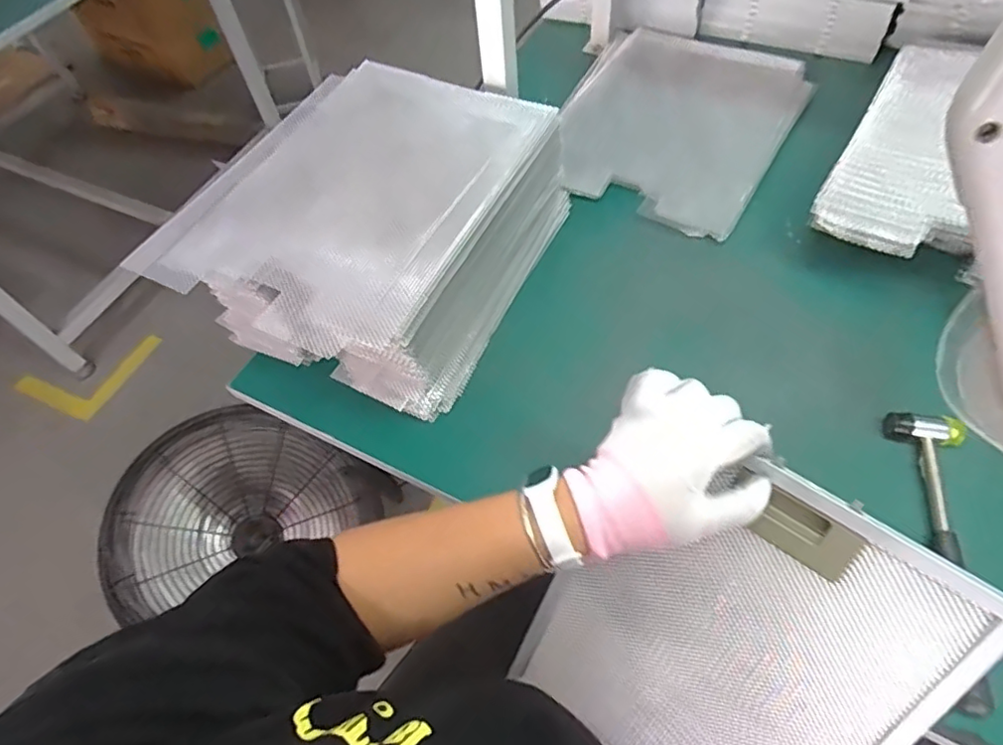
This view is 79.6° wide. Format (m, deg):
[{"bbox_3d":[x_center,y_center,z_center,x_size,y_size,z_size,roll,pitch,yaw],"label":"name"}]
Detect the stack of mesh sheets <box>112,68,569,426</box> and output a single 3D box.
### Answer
[{"bbox_3d":[-0.129,-0.160,0.660,0.288,0.156,0.355,22,62,18],"label":"stack of mesh sheets"}]

